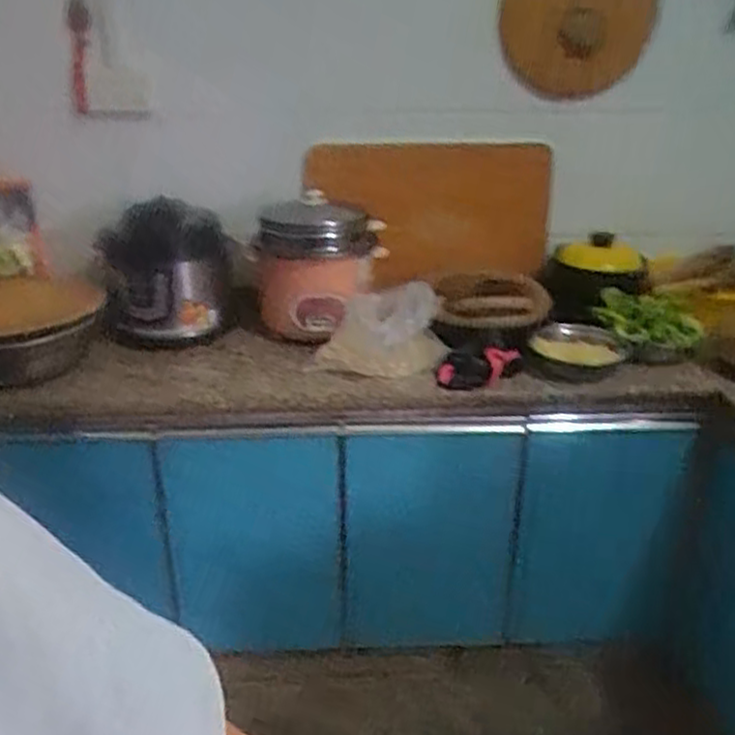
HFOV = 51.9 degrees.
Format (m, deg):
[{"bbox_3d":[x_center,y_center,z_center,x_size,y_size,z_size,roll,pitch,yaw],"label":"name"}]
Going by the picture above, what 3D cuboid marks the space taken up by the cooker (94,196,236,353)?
[{"bbox_3d":[-0.434,-0.202,1.615,0.274,0.263,0.279,-4,25,-10],"label":"cooker"}]

